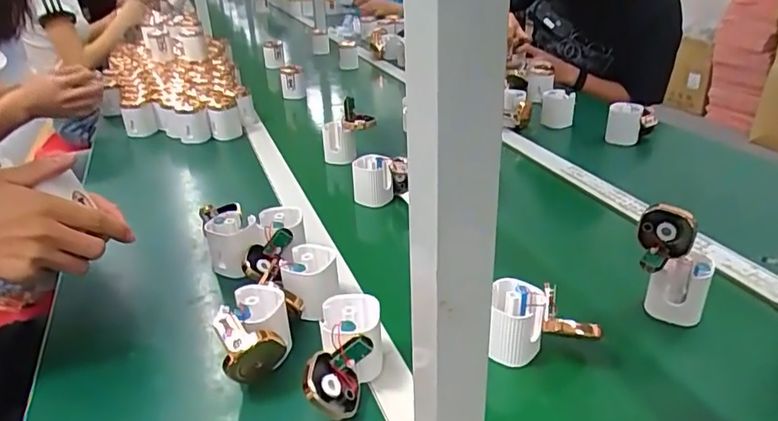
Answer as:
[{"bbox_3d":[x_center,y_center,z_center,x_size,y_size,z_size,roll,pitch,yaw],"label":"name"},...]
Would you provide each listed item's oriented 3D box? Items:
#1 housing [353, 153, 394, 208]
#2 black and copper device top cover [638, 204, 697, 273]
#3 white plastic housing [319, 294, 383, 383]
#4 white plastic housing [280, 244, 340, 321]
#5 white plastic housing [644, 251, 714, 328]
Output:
[{"bbox_3d":[-0.025,-0.045,0.836,0.060,0.066,0.046,-3,28,-1],"label":"housing"},{"bbox_3d":[0.279,0.029,0.554,0.050,0.054,0.045,12,31,25],"label":"black and copper device top cover"},{"bbox_3d":[-0.033,0.122,0.513,0.053,0.068,0.061,0,28,4],"label":"white plastic housing"},{"bbox_3d":[-0.083,0.077,0.600,0.052,0.066,0.054,3,29,10],"label":"white plastic housing"},{"bbox_3d":[0.298,0.081,0.568,0.054,0.070,0.032,15,33,29],"label":"white plastic housing"}]

